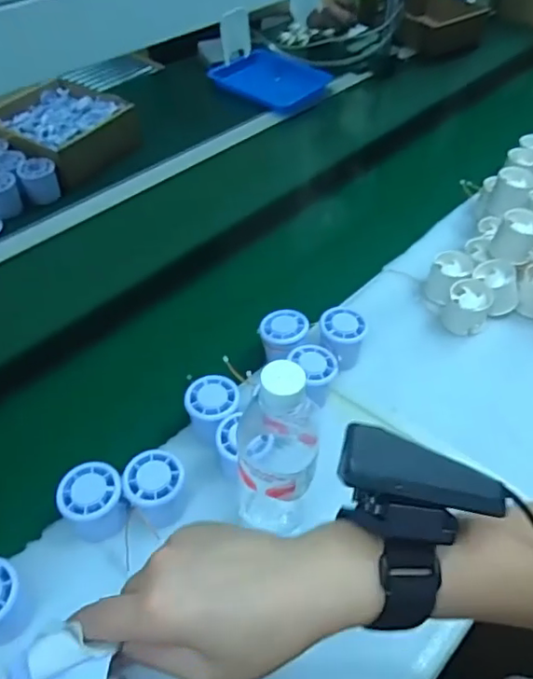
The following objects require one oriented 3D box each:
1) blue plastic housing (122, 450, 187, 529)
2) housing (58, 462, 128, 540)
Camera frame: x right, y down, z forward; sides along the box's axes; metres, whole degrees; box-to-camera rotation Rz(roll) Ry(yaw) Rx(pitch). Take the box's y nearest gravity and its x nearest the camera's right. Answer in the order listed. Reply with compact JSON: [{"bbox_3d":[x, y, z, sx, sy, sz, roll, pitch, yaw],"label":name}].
[{"bbox_3d":[-0.104,0.145,0.535,0.054,0.053,0.064,-21,53,-18],"label":"blue plastic housing"},{"bbox_3d":[-0.165,0.154,0.523,0.064,0.053,0.062,-9,50,-9],"label":"housing"}]

